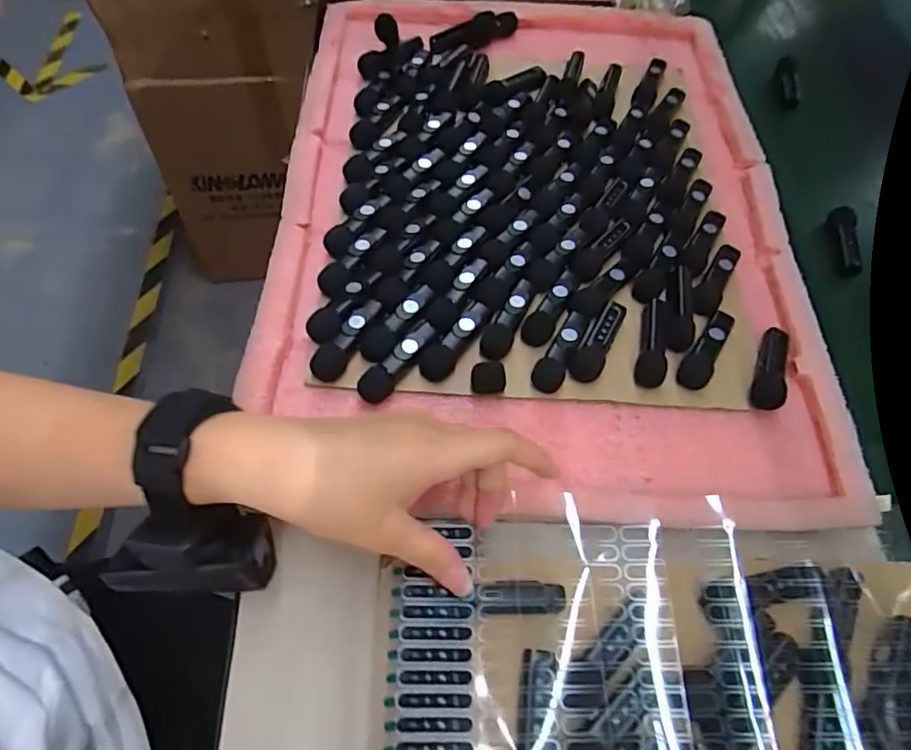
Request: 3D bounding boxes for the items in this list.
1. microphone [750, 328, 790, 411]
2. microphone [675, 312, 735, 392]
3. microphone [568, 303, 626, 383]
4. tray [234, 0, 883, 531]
[{"bbox_3d":[0.205,-0.004,0.362,0.019,0.011,0.062,21,61,8],"label":"microphone"},{"bbox_3d":[0.165,-0.018,0.364,0.020,0.018,0.064,32,64,14],"label":"microphone"},{"bbox_3d":[0.094,-0.021,0.365,0.021,0.015,0.062,30,63,13],"label":"microphone"},{"bbox_3d":[0.063,-0.138,0.427,0.368,0.032,0.489,2,59,-3],"label":"tray"}]

